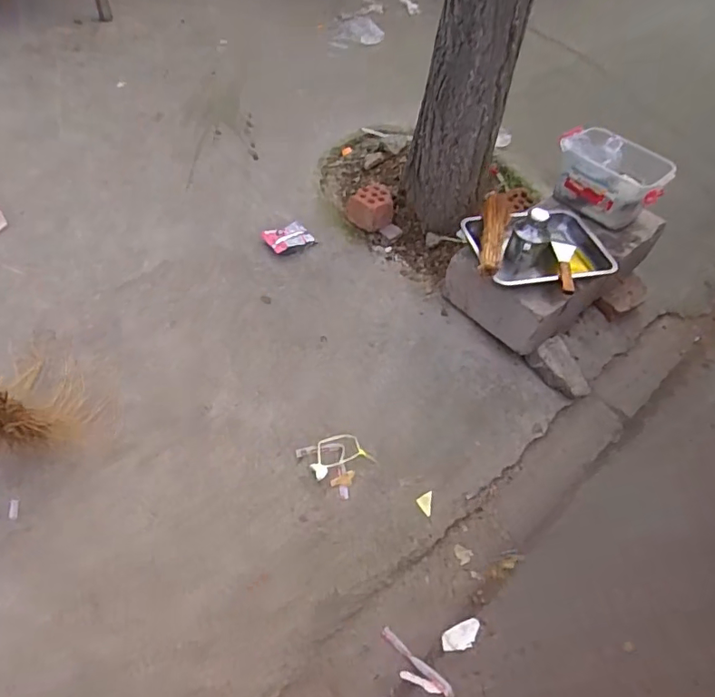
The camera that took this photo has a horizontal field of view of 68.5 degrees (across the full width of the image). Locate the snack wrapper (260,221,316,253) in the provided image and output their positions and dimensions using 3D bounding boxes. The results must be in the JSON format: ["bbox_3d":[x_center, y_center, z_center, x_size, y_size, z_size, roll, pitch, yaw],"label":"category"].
[{"bbox_3d":[-0.194,-0.311,1.477,0.137,0.051,0.060,-23,56,-21],"label":"snack wrapper"}]

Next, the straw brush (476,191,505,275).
[{"bbox_3d":[0.347,-0.296,1.325,0.070,0.044,0.335,11,51,5],"label":"straw brush"}]

